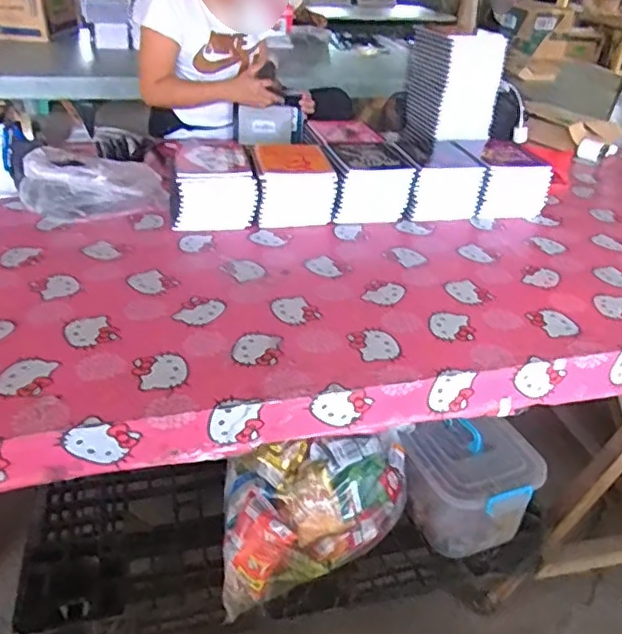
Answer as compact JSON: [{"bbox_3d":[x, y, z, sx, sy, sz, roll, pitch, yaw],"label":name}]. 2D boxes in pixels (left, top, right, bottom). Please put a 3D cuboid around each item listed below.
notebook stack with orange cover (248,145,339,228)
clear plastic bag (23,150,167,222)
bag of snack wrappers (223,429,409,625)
[{"bbox_3d":[-0.055,-0.311,1.354,0.180,0.124,0.261,-6,34,-13],"label":"notebook stack with orange cover"},{"bbox_3d":[-0.491,-0.300,1.335,0.275,0.087,0.296,-26,43,-37],"label":"clear plastic bag"},{"bbox_3d":[0.012,0.367,1.141,0.351,0.231,0.233,-1,33,-7],"label":"bag of snack wrappers"}]

